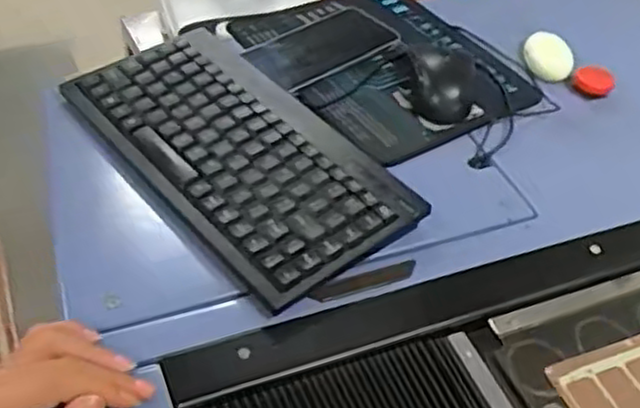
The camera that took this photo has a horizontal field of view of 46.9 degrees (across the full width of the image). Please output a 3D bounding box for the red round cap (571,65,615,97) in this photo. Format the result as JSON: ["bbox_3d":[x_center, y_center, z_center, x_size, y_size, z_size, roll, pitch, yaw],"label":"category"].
[{"bbox_3d":[0.281,-0.126,0.757,0.039,0.017,0.039,0,45,-8],"label":"red round cap"}]

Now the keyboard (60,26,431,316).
[{"bbox_3d":[-0.067,-0.042,0.580,0.145,0.029,0.280,-29,55,-32],"label":"keyboard"}]

